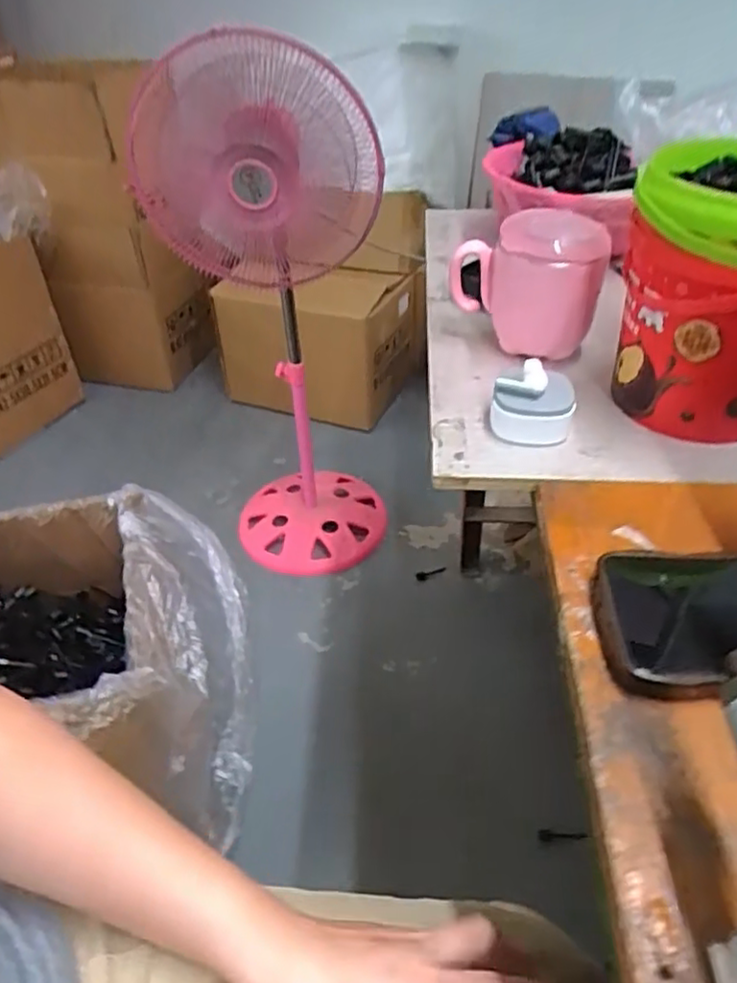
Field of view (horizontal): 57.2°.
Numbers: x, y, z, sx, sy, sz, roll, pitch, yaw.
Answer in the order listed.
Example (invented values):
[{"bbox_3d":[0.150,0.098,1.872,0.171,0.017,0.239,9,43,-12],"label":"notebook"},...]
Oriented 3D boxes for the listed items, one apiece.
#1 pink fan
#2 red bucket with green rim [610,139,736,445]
[{"bbox_3d":[-0.155,-0.253,1.155,0.339,0.855,0.296,-10,42,-9],"label":"pink fan"},{"bbox_3d":[0.226,-0.122,0.427,0.128,0.152,0.118,18,45,21],"label":"red bucket with green rim"}]

